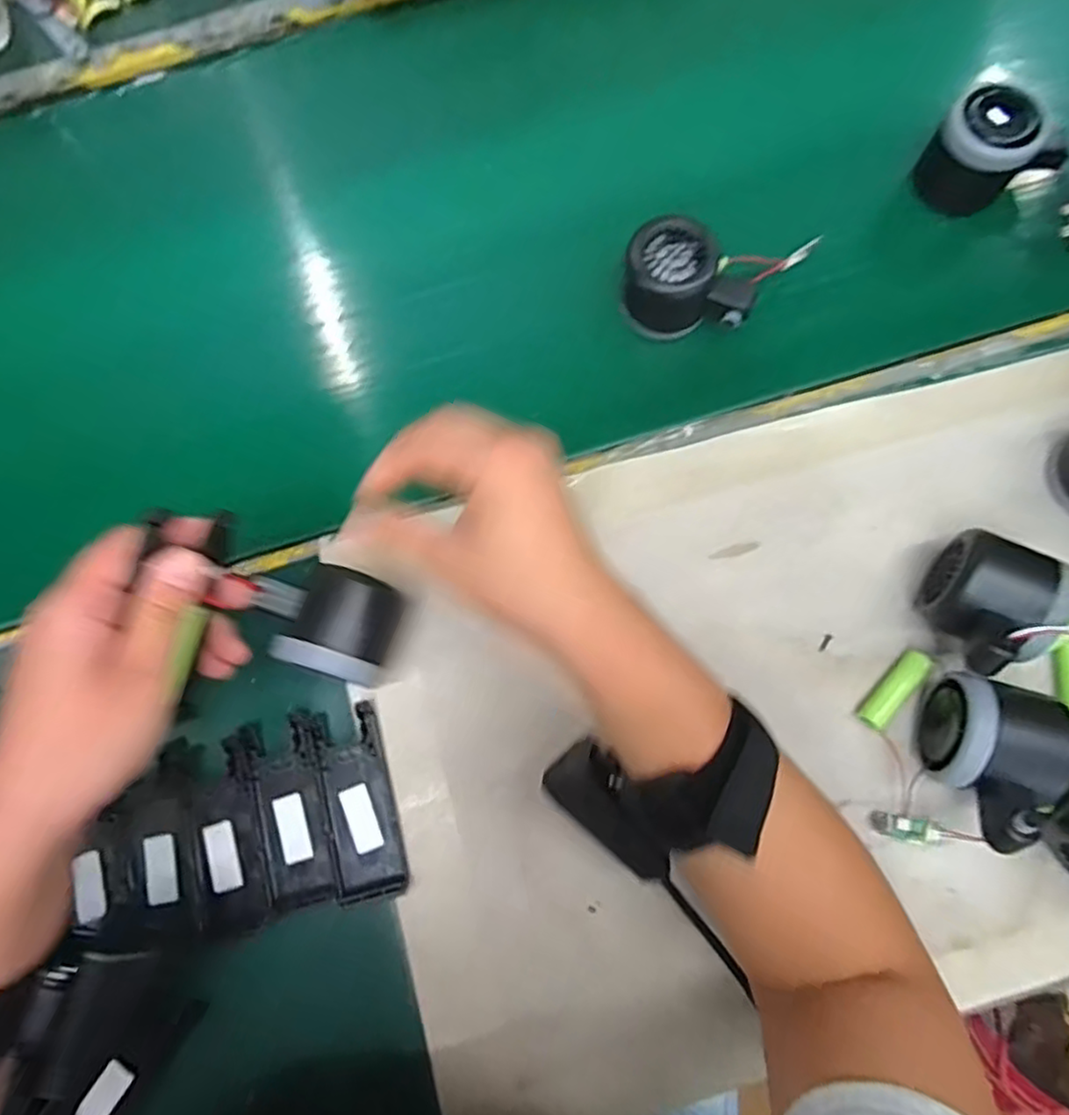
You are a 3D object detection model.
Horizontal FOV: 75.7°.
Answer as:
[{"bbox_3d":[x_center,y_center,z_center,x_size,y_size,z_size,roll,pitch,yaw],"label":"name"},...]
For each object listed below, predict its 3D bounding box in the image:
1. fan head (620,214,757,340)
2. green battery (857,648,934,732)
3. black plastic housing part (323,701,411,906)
[{"bbox_3d":[0.096,-0.169,0.433,0.079,0.052,0.045,28,79,8],"label":"fan head"},{"bbox_3d":[0.200,0.073,0.381,0.014,0.011,0.050,41,81,10],"label":"green battery"},{"bbox_3d":[-0.098,0.136,0.381,0.039,0.006,0.099,-15,76,-2],"label":"black plastic housing part"}]

